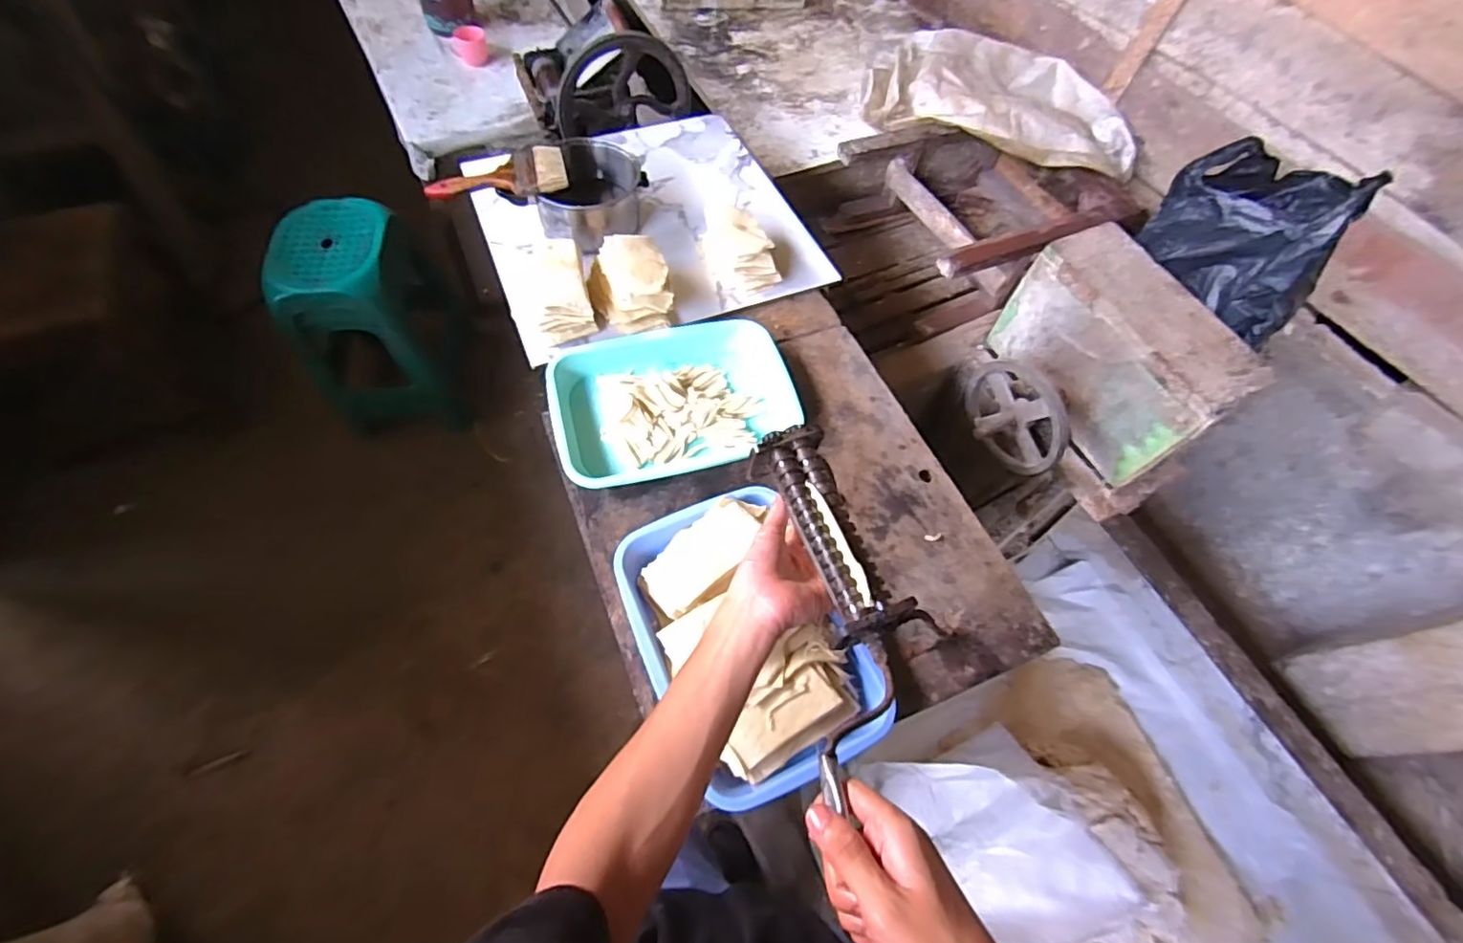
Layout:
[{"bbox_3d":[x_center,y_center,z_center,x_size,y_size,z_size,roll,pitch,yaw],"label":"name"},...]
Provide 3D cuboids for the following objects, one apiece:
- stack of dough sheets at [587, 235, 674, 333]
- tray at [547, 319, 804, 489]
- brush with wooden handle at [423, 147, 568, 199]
[{"bbox_3d":[-0.148,-0.272,0.888,0.112,0.074,0.131,-10,63,-7],"label":"stack of dough sheets"},{"bbox_3d":[-0.080,-0.105,0.848,0.321,0.046,0.236,-13,63,-9],"label":"tray"},{"bbox_3d":[-0.351,-0.455,0.933,0.214,0.023,0.085,2,74,9],"label":"brush with wooden handle"}]

